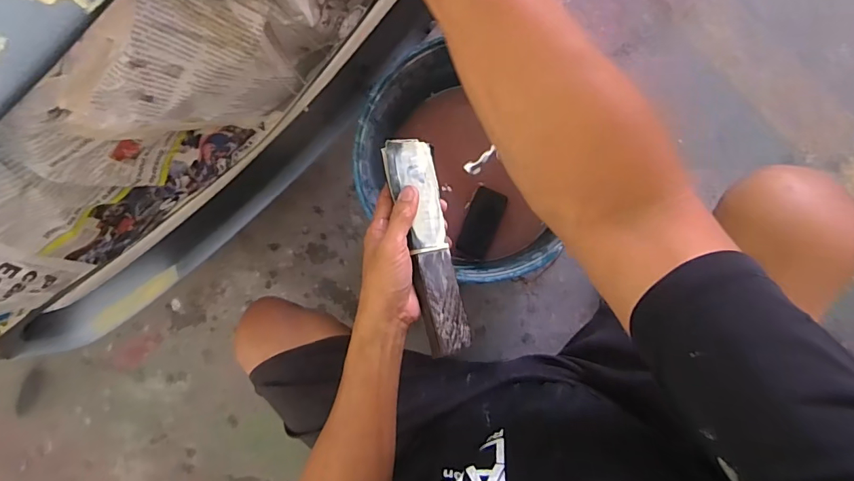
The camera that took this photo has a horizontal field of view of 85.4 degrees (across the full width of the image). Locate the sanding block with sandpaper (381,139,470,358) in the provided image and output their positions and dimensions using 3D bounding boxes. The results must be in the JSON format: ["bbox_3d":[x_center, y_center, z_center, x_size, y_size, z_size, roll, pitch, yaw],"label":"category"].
[{"bbox_3d":[0.001,0.004,0.485,0.054,0.013,0.225,-10,84,-26],"label":"sanding block with sandpaper"}]

